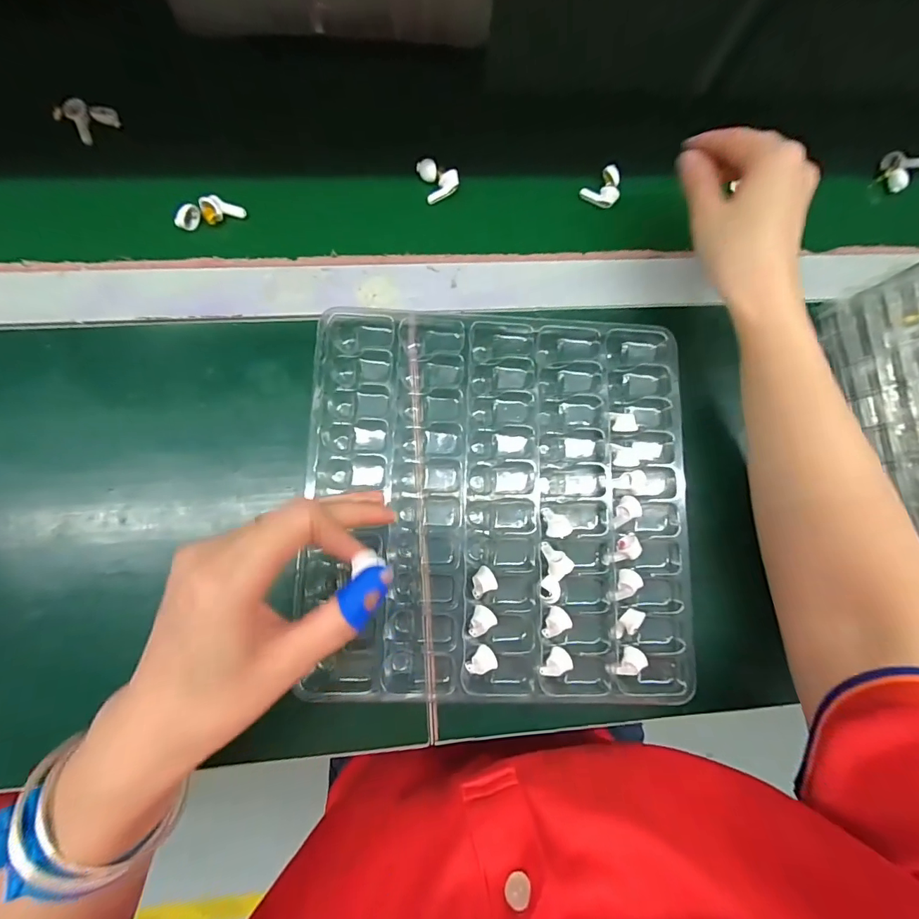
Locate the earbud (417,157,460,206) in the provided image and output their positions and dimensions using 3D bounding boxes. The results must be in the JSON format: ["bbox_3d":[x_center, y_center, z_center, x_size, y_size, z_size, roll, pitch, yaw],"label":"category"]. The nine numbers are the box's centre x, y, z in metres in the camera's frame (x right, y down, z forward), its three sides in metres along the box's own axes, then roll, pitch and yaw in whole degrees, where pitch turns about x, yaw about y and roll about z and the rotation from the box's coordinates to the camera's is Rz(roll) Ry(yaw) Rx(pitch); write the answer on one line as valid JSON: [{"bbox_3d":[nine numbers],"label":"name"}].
[{"bbox_3d":[-0.016,-0.230,0.355,0.029,0.012,0.031,-17,84,-8],"label":"earbud"}]

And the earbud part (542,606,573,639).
[{"bbox_3d":[0.063,0.107,0.280,0.015,0.006,0.020,28,80,-1],"label":"earbud part"}]

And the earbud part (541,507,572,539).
[{"bbox_3d":[0.066,0.043,0.293,0.016,0.014,0.019,-1,82,-6],"label":"earbud part"}]

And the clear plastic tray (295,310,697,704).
[{"bbox_3d":[0.026,0.029,0.297,0.256,0.031,0.273,2,82,-5],"label":"clear plastic tray"}]

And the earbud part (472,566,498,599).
[{"bbox_3d":[0.014,0.078,0.278,0.017,0.007,0.017,-23,82,-8],"label":"earbud part"}]

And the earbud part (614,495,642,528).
[{"bbox_3d":[0.115,0.036,0.298,0.013,0.017,0.021,-3,82,-6],"label":"earbud part"}]

